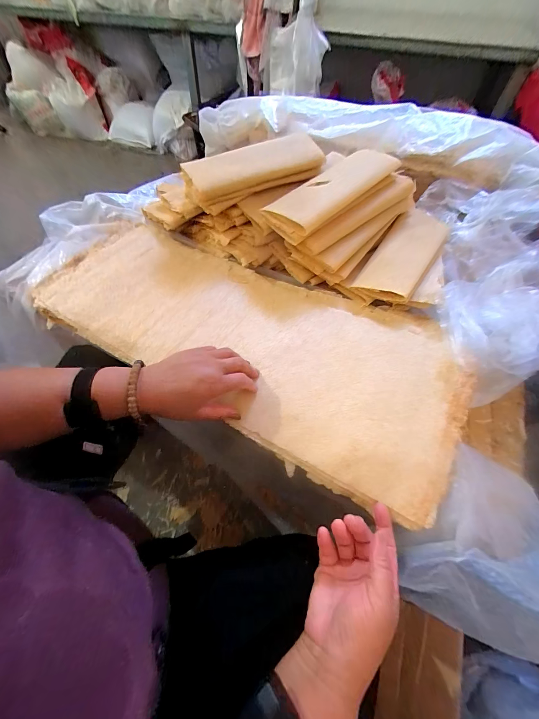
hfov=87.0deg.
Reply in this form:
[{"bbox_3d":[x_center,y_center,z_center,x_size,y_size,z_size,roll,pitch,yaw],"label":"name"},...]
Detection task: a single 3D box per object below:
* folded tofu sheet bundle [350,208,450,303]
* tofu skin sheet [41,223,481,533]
[{"bbox_3d":[0.260,-0.202,0.554,0.107,0.048,0.254,31,60,19],"label":"folded tofu sheet bundle"},{"bbox_3d":[-0.067,-0.065,0.486,0.718,0.034,0.311,26,61,18],"label":"tofu skin sheet"}]

